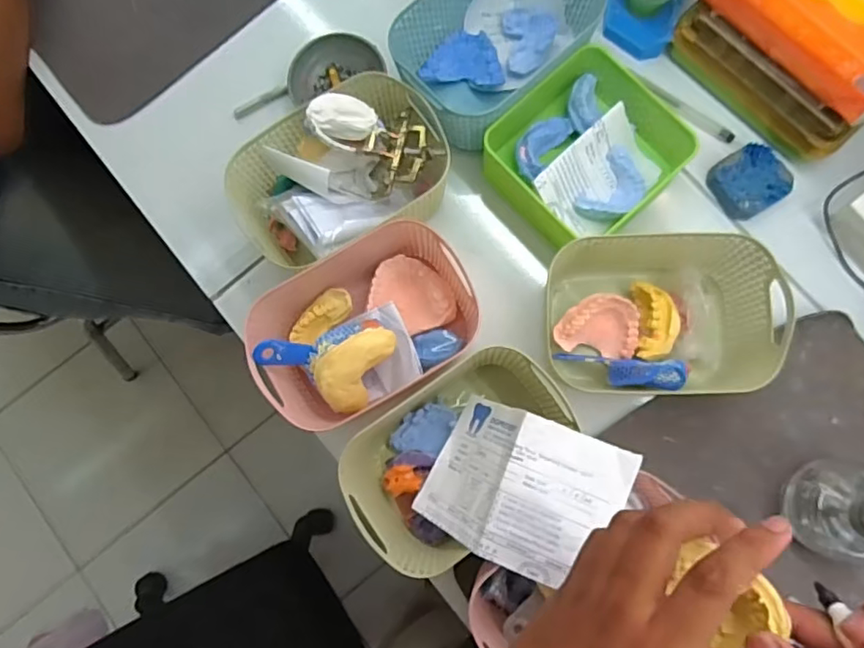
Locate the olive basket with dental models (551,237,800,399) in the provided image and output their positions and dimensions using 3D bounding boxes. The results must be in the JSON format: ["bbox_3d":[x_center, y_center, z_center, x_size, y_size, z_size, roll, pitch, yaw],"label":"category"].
[{"bbox_3d":[0.182,-0.010,0.471,0.171,0.069,0.134,1,82,3],"label":"olive basket with dental models"}]

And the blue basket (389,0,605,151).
[{"bbox_3d":[0.062,-0.251,0.509,0.191,0.067,0.118,-43,82,-3],"label":"blue basket"}]

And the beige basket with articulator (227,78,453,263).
[{"bbox_3d":[-0.079,-0.121,0.487,0.180,0.095,0.128,-30,81,-1],"label":"beige basket with articulator"}]

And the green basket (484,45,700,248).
[{"bbox_3d":[0.129,-0.146,0.496,0.147,0.044,0.145,-39,81,-3],"label":"green basket"}]

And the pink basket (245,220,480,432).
[{"bbox_3d":[-0.052,0.004,0.481,0.180,0.083,0.131,-31,81,-2],"label":"pink basket"}]

